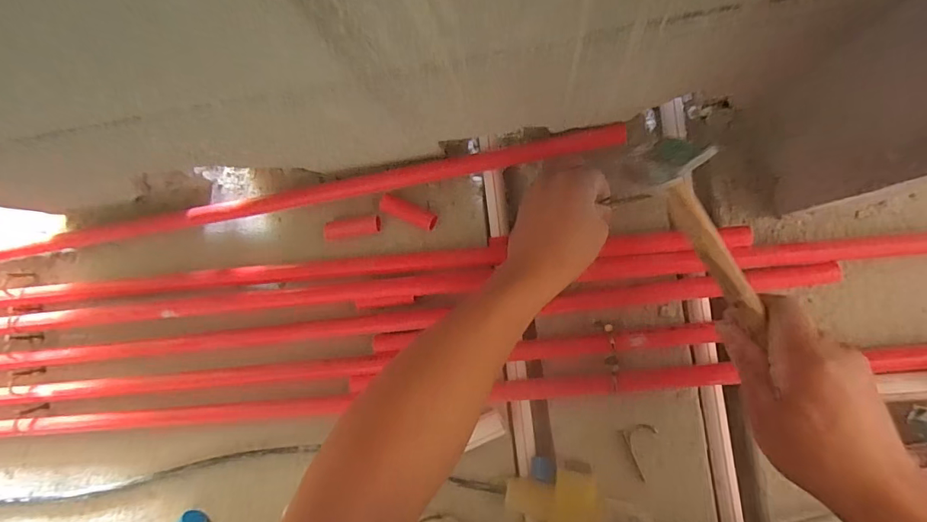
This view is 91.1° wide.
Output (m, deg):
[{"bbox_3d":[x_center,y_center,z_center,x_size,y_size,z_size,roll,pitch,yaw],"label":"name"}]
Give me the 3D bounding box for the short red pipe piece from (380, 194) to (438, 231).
[{"bbox_3d":[-0.058,-0.051,0.485,0.061,0.021,0.019,24,92,9],"label":"short red pipe piece"}]

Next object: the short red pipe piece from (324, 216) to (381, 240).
[{"bbox_3d":[-0.121,-0.038,0.500,0.064,0.014,0.020,-9,86,9],"label":"short red pipe piece"}]

